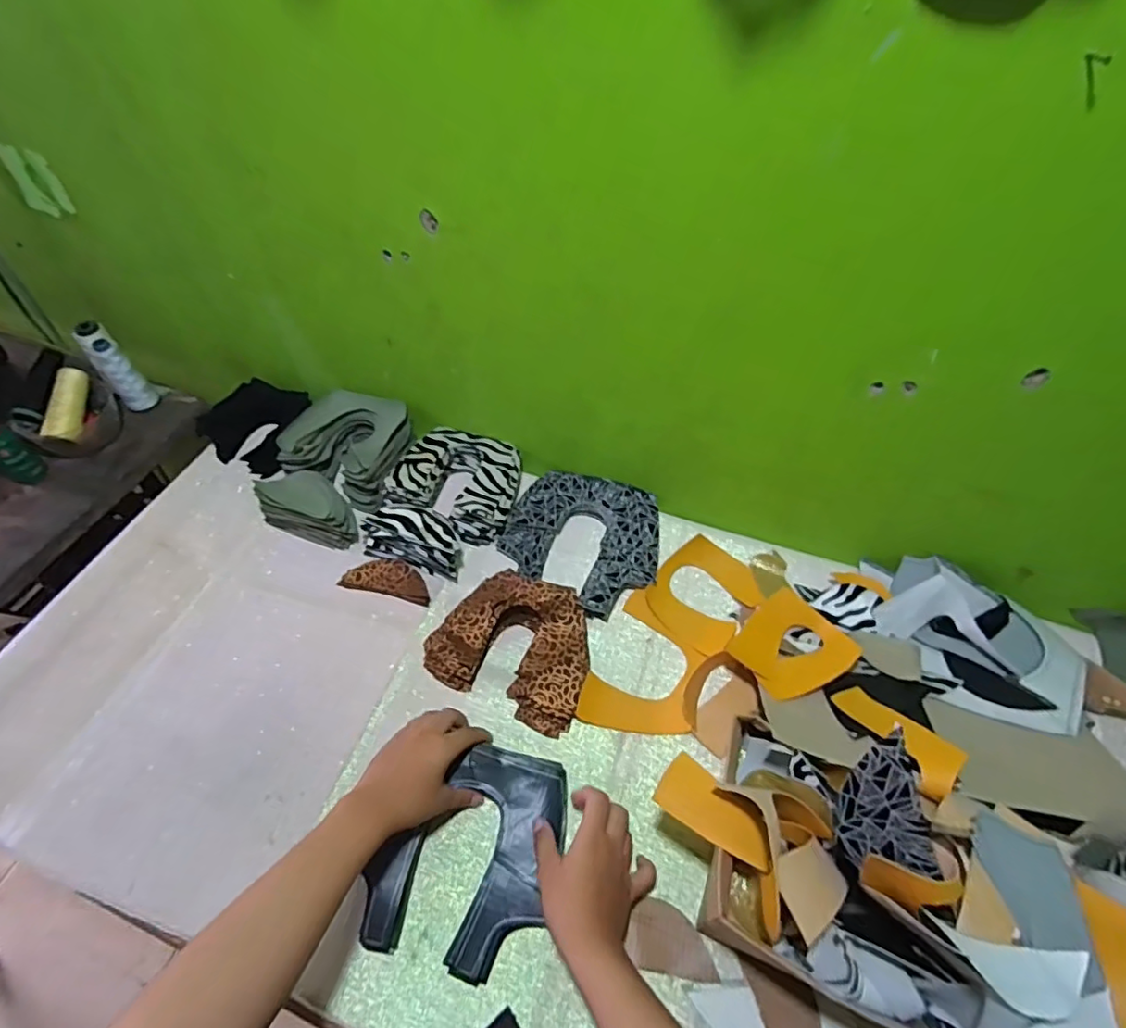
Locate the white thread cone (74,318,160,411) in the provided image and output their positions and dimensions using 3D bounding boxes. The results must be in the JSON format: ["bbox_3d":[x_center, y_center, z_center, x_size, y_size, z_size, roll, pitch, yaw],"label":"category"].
[{"bbox_3d":[-0.660,-0.215,0.865,0.048,0.116,0.057,-37,62,-25],"label":"white thread cone"}]

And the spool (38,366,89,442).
[{"bbox_3d":[-0.699,-0.157,0.822,0.032,0.032,0.111,-3,72,-3],"label":"spool"}]

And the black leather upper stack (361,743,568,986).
[{"bbox_3d":[-0.085,0.302,0.532,0.158,0.038,0.175,13,54,9],"label":"black leather upper stack"}]

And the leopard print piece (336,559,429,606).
[{"bbox_3d":[-0.210,0.078,0.709,0.107,0.008,0.047,10,54,7],"label":"leopard print piece"}]

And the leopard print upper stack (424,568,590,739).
[{"bbox_3d":[-0.050,0.140,0.642,0.173,0.048,0.138,21,56,14],"label":"leopard print upper stack"}]

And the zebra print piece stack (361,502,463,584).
[{"bbox_3d":[-0.183,0.025,0.712,0.133,0.063,0.059,16,55,11],"label":"zebra print piece stack"}]

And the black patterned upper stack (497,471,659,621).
[{"bbox_3d":[0.028,0.028,0.732,0.191,0.033,0.175,27,57,18],"label":"black patterned upper stack"}]

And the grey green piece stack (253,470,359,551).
[{"bbox_3d":[-0.319,-0.007,0.736,0.127,0.069,0.061,22,56,15],"label":"grey green piece stack"}]

